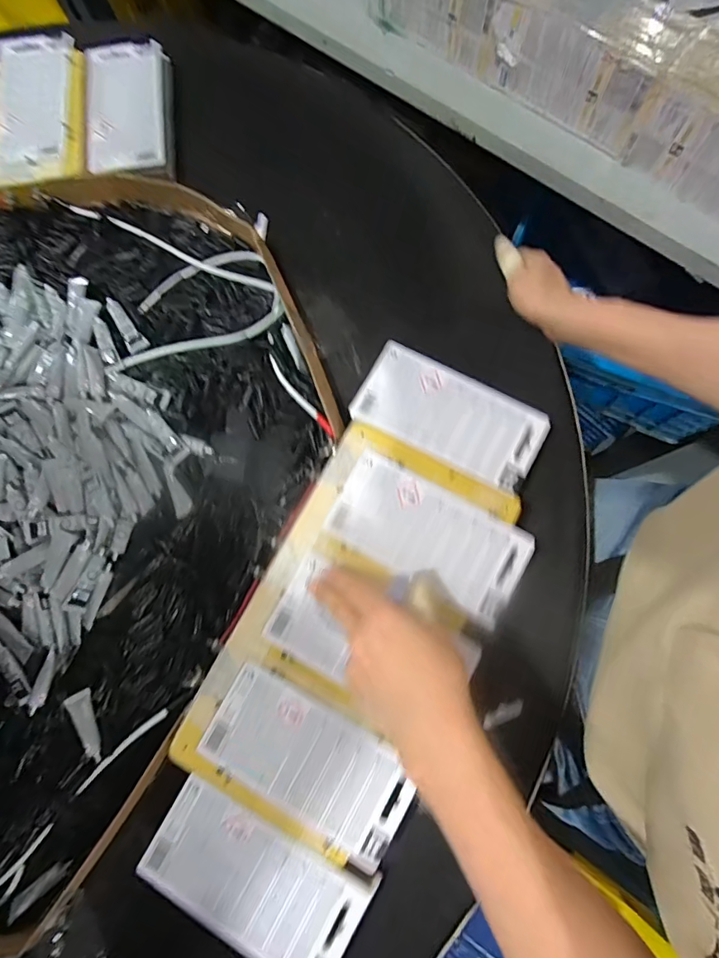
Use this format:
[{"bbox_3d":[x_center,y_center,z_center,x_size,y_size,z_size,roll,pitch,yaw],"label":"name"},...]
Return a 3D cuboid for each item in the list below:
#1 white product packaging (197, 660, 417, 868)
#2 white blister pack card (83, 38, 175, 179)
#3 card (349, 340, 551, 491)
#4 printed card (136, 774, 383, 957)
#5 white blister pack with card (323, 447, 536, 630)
[{"bbox_3d":[-0.039,0.215,0.366,0.157,0.005,0.077,27,81,8],"label":"white product packaging"},{"bbox_3d":[-0.253,-0.398,0.527,0.088,0.030,0.184,-6,78,2],"label":"white blister pack card"},{"bbox_3d":[0.081,-0.058,0.432,0.164,0.009,0.082,26,81,8],"label":"card"},{"bbox_3d":[-0.078,0.299,0.354,0.160,0.007,0.083,25,78,10],"label":"printed card"},{"bbox_3d":[0.057,0.045,0.398,0.161,0.008,0.079,29,81,8],"label":"white blister pack with card"}]

